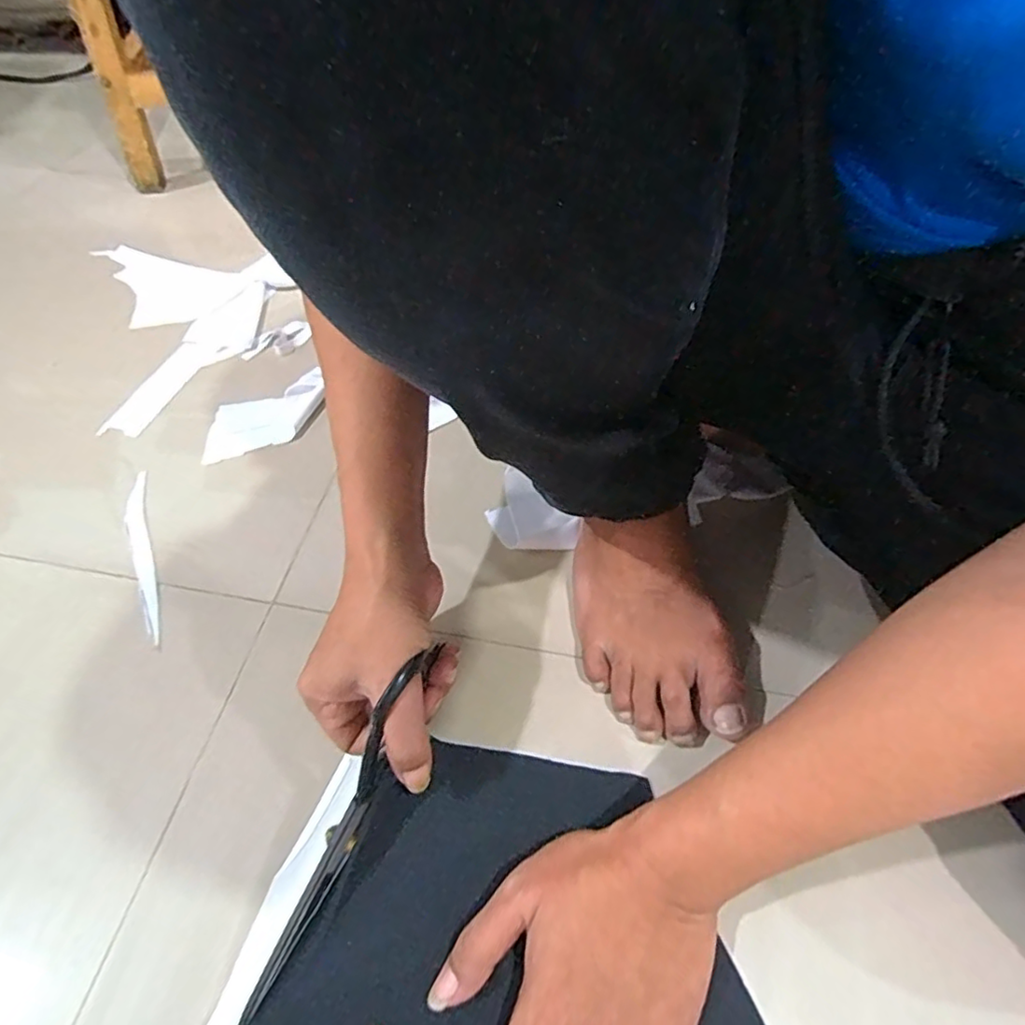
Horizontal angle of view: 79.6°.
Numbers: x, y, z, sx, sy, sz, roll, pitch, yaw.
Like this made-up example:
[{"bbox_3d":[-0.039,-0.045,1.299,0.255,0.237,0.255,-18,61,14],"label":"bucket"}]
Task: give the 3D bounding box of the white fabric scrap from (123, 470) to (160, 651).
[{"bbox_3d":[-0.298,0.031,0.492,0.018,0.007,0.171,-19,55,-14],"label":"white fabric scrap"}]

